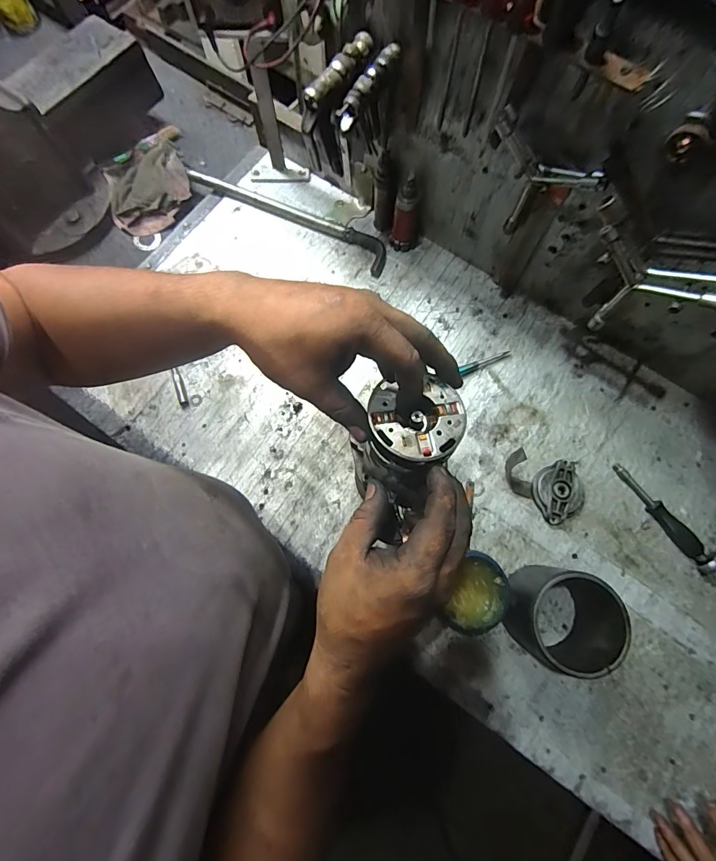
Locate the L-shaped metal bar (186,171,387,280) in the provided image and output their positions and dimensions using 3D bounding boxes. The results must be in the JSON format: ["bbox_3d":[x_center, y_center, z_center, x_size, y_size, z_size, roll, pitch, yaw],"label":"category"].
[{"bbox_3d":[-0.121,-0.380,0.710,0.384,0.016,0.049,29,77,7],"label":"L-shaped metal bar"}]

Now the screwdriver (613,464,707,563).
[{"bbox_3d":[0.432,0.117,0.583,0.027,0.024,0.161,-36,78,-9],"label":"screwdriver"}]

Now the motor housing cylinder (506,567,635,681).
[{"bbox_3d":[0.257,0.235,0.507,0.123,0.121,0.122,32,77,8],"label":"motor housing cylinder"}]

